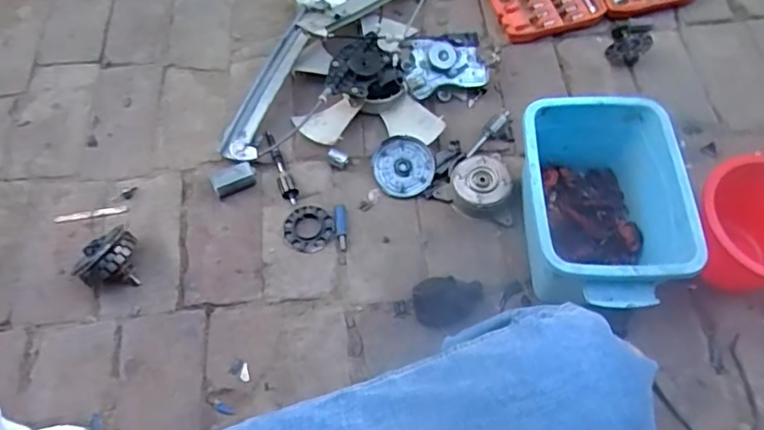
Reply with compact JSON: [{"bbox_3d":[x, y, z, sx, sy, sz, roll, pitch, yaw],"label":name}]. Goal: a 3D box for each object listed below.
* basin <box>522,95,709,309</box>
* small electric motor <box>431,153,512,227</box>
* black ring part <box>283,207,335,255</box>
[{"bbox_3d":[0.287,-0.001,0.798,0.193,0.163,0.277,1,63,1],"label":"basin"},{"bbox_3d":[0.161,-0.053,0.908,0.118,0.050,0.115,28,65,15],"label":"small electric motor"},{"bbox_3d":[-0.112,0.023,0.899,0.075,0.008,0.081,0,61,1],"label":"black ring part"}]

